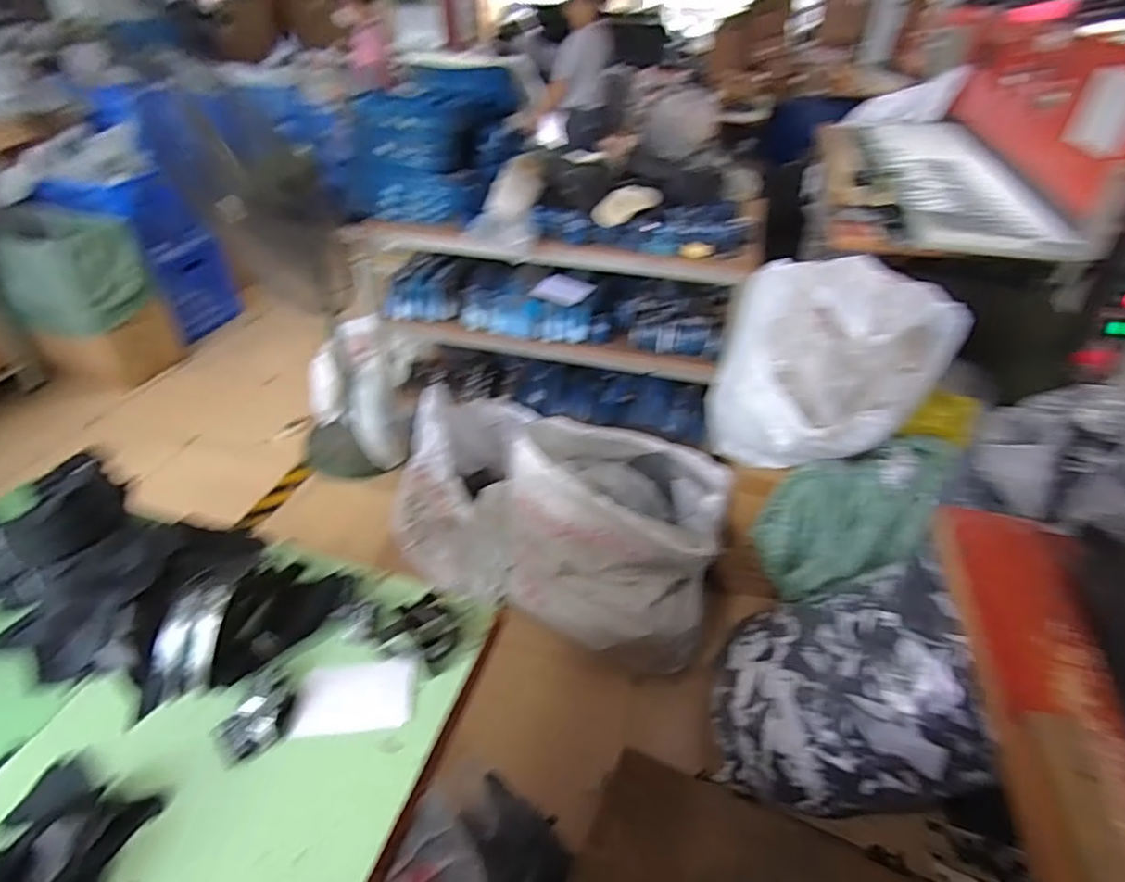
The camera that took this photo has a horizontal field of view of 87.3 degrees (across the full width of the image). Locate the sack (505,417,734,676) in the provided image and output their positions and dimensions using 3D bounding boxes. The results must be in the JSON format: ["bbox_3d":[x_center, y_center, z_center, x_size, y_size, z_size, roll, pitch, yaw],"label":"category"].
[{"bbox_3d":[0.150,0.246,1.712,0.592,0.523,0.529,16,45,11],"label":"sack"}]

